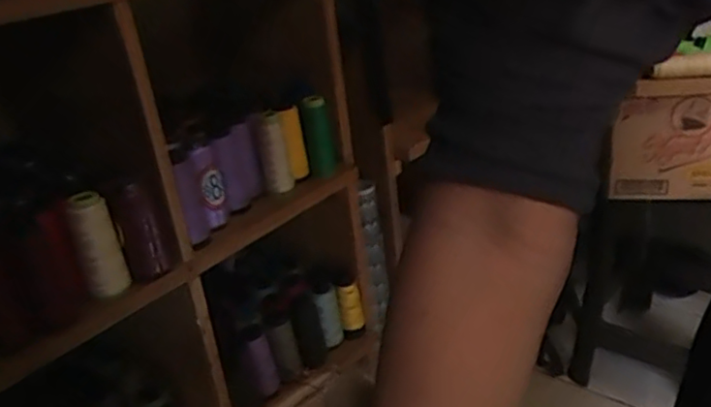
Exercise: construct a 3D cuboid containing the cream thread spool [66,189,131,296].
[{"bbox_3d":[-0.270,0.042,0.687,0.039,0.110,0.031,-17,26,-21],"label":"cream thread spool"}]

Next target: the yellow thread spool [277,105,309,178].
[{"bbox_3d":[-0.087,-0.086,0.950,0.030,0.099,0.038,-8,25,-1],"label":"yellow thread spool"}]

